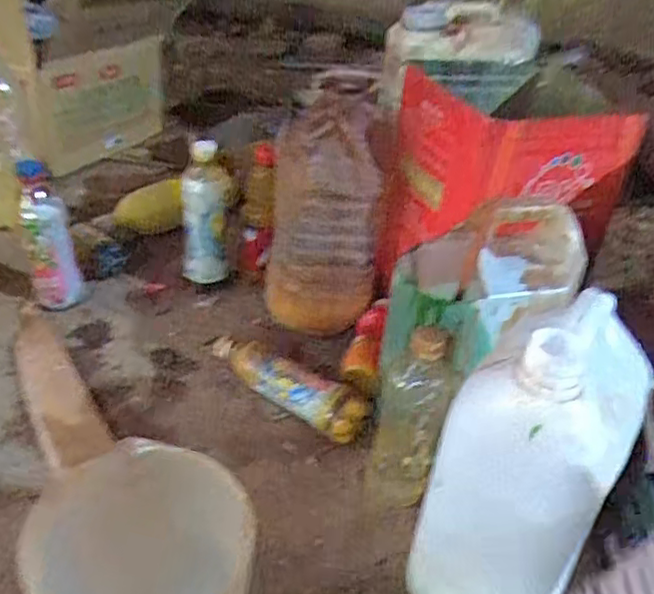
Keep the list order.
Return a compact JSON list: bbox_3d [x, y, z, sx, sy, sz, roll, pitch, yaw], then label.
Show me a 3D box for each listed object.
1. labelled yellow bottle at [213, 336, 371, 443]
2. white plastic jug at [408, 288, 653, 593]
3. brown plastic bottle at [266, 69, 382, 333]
[{"bbox_3d":[-0.051,0.103,0.793,0.220,0.061,0.058,26,37,26],"label":"labelled yellow bottle"},{"bbox_3d":[0.170,0.132,0.536,0.109,0.261,0.158,29,40,30],"label":"white plastic jug"},{"bbox_3d":[0.002,-0.115,0.881,0.143,0.336,0.131,3,33,-7],"label":"brown plastic bottle"}]

